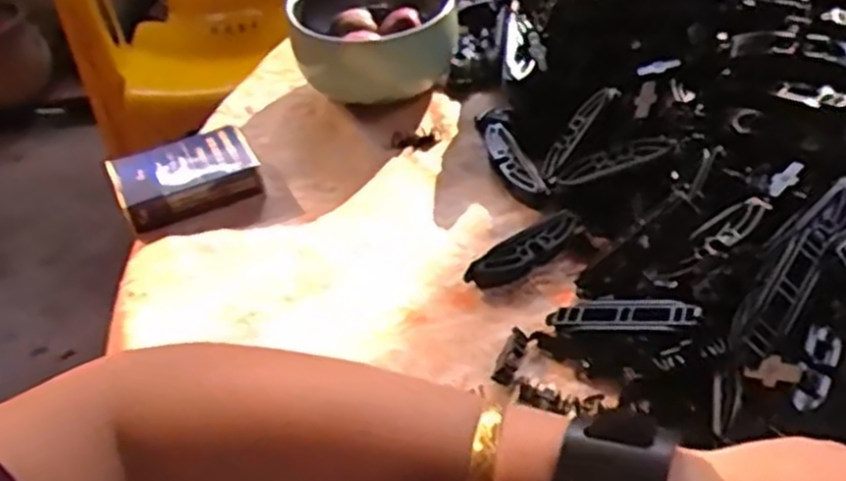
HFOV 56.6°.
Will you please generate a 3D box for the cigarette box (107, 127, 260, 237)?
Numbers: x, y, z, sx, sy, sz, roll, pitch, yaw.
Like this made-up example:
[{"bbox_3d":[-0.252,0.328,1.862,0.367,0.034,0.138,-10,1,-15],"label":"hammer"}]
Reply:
[{"bbox_3d":[-0.155,-0.043,0.515,0.087,0.029,0.054,-22,45,-18],"label":"cigarette box"}]

